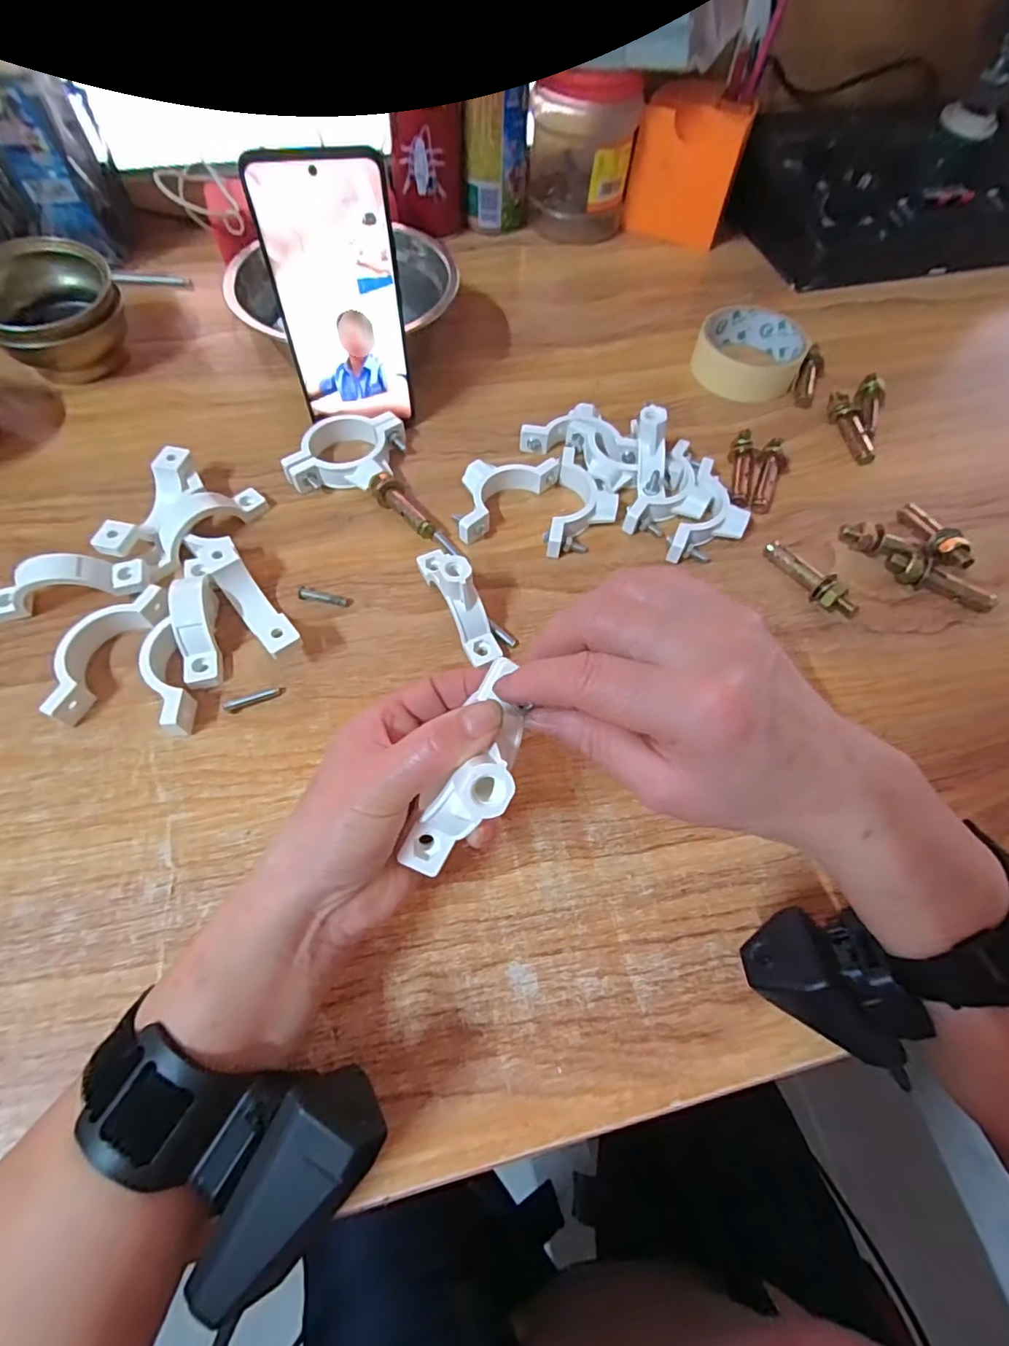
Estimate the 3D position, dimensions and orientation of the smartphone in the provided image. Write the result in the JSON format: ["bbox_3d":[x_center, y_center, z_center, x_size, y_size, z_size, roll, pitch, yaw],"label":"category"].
[{"bbox_3d":[-0.102,-0.231,0.352,0.074,0.144,0.006,-9,57,-7],"label":"smartphone"}]

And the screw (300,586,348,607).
[{"bbox_3d":[-0.114,-0.048,0.349,0.030,0.004,0.008,9,61,2],"label":"screw"}]

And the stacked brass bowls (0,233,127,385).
[{"bbox_3d":[-0.344,-0.276,0.428,0.095,0.069,0.083,-32,67,-18],"label":"stacked brass bowls"}]

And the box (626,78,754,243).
[{"bbox_3d":[0.177,-0.490,0.544,0.096,0.096,0.070,20,62,9],"label":"box"}]

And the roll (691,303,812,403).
[{"bbox_3d":[0.202,-0.264,0.463,0.084,0.029,0.080,1,61,-2],"label":"roll"}]

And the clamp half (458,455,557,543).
[{"bbox_3d":[-0.007,-0.127,0.387,0.087,0.020,0.044,-39,69,-21],"label":"clamp half"}]

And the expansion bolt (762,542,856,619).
[{"bbox_3d":[0.194,-0.061,0.357,0.014,0.020,0.068,-32,67,-18],"label":"expansion bolt"}]

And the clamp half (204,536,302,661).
[{"bbox_3d":[-0.148,-0.041,0.331,0.020,0.027,0.096,-33,67,-19],"label":"clamp half"}]

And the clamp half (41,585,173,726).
[{"bbox_3d":[-0.231,-0.015,0.320,0.035,0.020,0.087,24,63,11],"label":"clamp half"}]

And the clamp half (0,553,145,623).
[{"bbox_3d":[-0.259,-0.052,0.330,0.084,0.030,0.020,-13,62,-9],"label":"clamp half"}]

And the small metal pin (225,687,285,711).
[{"bbox_3d":[-0.140,0.014,0.315,0.032,0.006,0.005,-22,64,-14],"label":"small metal pin"}]

